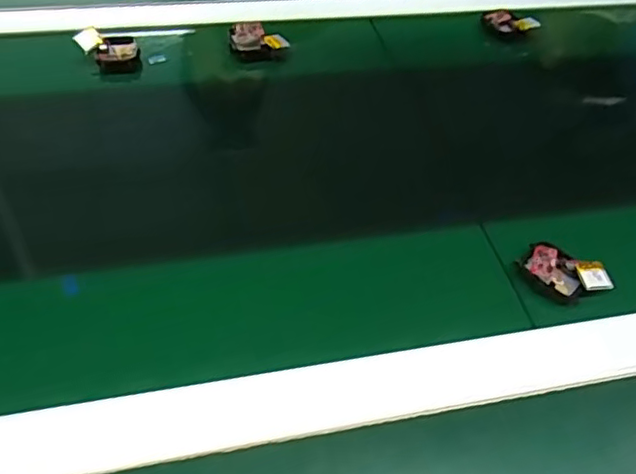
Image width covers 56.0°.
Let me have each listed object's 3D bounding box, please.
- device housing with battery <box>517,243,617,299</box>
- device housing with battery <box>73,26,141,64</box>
[{"bbox_3d":[0.170,0.026,0.412,0.057,0.017,0.036,29,52,19],"label":"device housing with battery"},{"bbox_3d":[-0.192,-0.174,0.549,0.052,0.023,0.040,-16,52,-19],"label":"device housing with battery"}]

